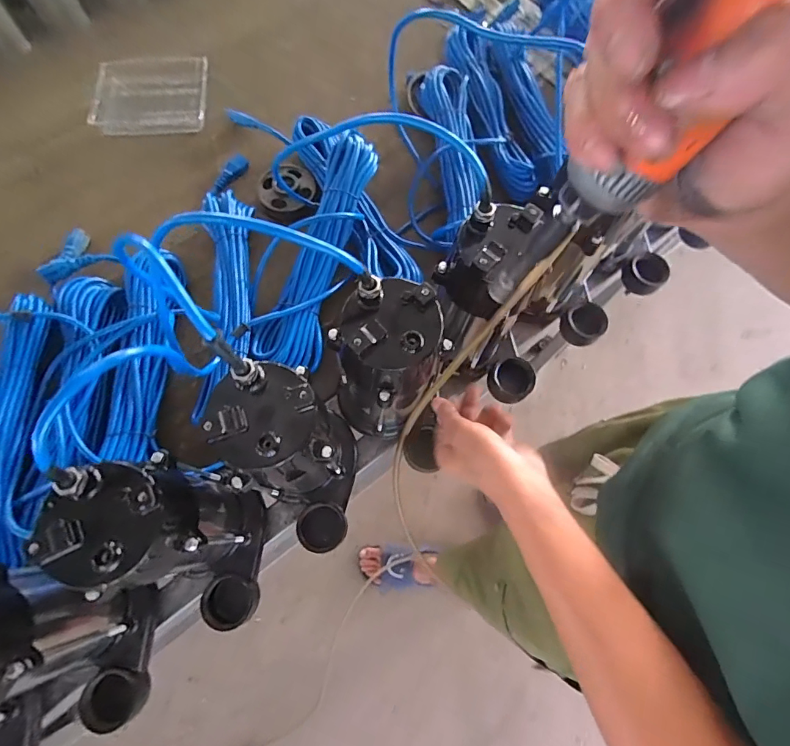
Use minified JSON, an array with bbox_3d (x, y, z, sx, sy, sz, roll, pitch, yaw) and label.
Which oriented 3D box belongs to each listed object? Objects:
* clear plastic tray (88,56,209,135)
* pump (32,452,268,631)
[{"bbox_3d":[-0.407,-0.467,0.741,0.191,0.025,0.160,-3,69,-3],"label":"clear plastic tray"},{"bbox_3d":[-0.187,0.160,0.394,0.098,0.238,0.144,-15,70,-7],"label":"pump"}]

